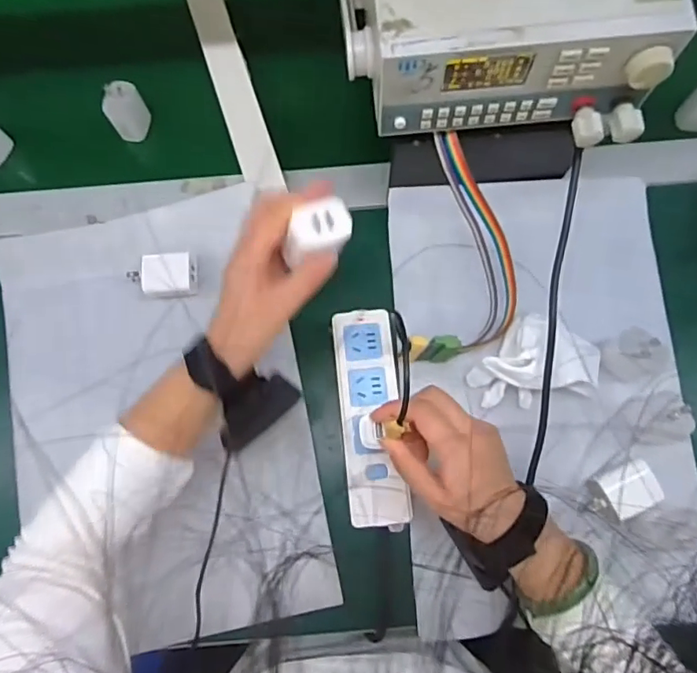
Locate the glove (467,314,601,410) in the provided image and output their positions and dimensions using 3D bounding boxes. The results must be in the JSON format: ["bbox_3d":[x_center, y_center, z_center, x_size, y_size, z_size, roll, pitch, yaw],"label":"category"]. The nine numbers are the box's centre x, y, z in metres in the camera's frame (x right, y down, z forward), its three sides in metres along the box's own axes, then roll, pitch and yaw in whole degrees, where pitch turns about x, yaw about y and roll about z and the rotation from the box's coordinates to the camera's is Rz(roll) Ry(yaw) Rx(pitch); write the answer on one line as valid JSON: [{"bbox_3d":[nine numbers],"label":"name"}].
[{"bbox_3d":[0.174,0.020,0.482,0.117,0.040,0.084,3,76,2],"label":"glove"}]

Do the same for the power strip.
[{"bbox_3d":[0.021,0.072,0.482,0.055,0.023,0.189,-5,76,0],"label":"power strip"}]

